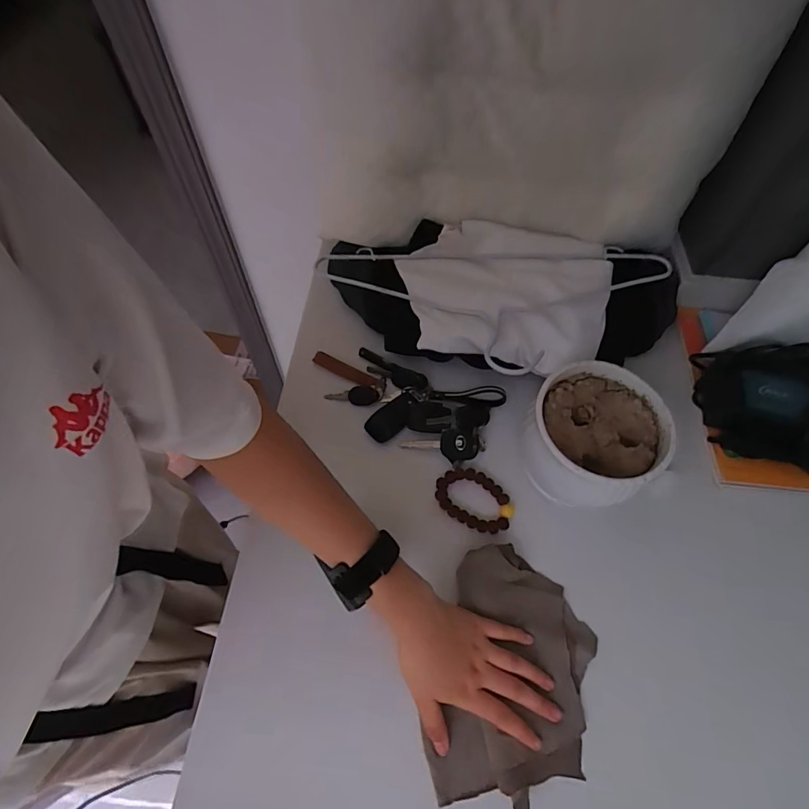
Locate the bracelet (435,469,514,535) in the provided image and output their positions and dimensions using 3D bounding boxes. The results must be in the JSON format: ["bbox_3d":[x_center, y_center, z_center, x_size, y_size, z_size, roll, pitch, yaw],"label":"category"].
[{"bbox_3d":[0.077,0.103,0.498,0.086,0.008,0.059,25,62,12],"label":"bracelet"}]

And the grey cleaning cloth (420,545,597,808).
[{"bbox_3d":[0.102,0.241,0.411,0.131,0.020,0.202,15,61,6],"label":"grey cleaning cloth"}]

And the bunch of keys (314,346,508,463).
[{"bbox_3d":[-0.008,-0.006,0.552,0.225,0.029,0.100,21,62,9],"label":"bunch of keys"}]

